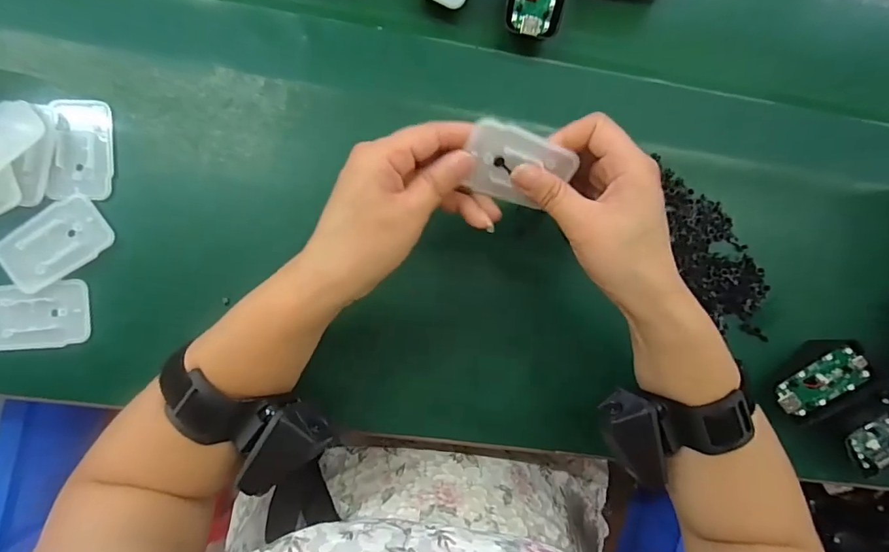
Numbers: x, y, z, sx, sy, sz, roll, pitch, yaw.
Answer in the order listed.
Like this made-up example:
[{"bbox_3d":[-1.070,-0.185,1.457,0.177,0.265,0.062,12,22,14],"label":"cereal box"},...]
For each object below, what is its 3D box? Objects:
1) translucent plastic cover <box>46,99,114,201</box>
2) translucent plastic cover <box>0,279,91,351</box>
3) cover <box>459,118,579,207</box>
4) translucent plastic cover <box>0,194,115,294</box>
[{"bbox_3d":[-0.253,-0.088,0.328,0.037,0.007,0.069,3,86,-6],"label":"translucent plastic cover"},{"bbox_3d":[-0.280,0.027,0.320,0.067,0.006,0.044,-6,87,-6],"label":"translucent plastic cover"},{"bbox_3d":[0.046,-0.063,0.276,0.065,0.006,0.043,10,122,-14],"label":"cover"},{"bbox_3d":[-0.269,-0.022,0.324,0.070,0.009,0.041,-38,90,-7],"label":"translucent plastic cover"}]

